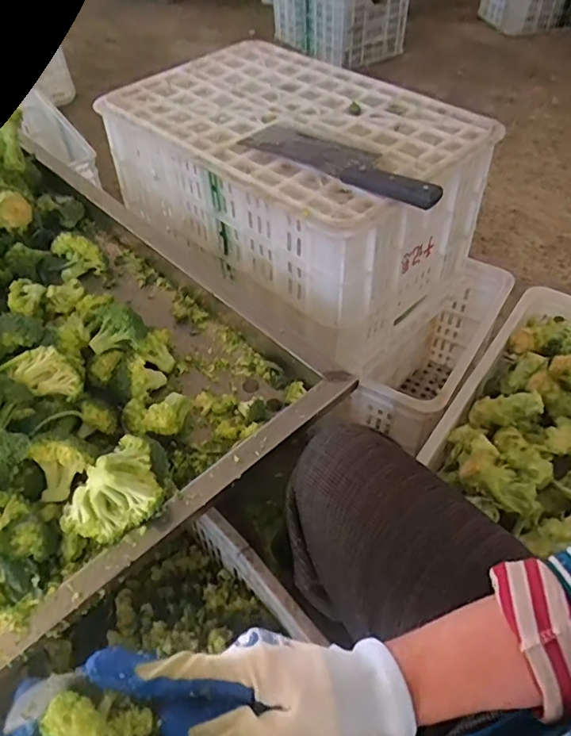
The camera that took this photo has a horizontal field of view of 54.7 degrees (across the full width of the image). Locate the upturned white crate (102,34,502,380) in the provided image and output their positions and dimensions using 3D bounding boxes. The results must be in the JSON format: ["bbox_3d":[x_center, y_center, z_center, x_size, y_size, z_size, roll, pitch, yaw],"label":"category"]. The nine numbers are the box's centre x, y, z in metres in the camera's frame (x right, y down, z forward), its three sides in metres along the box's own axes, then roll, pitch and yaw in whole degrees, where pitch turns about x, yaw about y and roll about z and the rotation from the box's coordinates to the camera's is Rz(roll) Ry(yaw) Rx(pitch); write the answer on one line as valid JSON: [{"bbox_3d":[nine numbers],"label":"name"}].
[{"bbox_3d":[0.008,-0.283,0.869,0.375,0.239,0.554,-34,56,-24],"label":"upturned white crate"}]

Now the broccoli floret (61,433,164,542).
[{"bbox_3d":[-0.146,0.109,0.487,0.073,0.045,0.095,26,55,23],"label":"broccoli floret"}]

